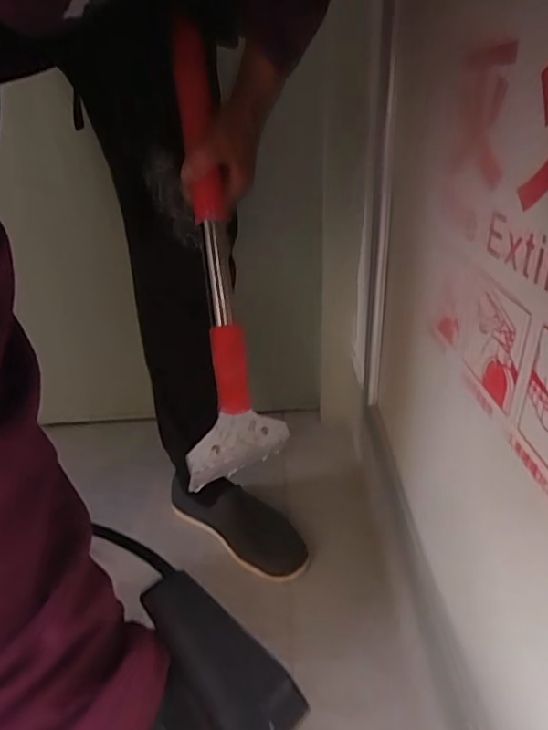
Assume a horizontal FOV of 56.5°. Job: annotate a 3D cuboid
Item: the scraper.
[{"bbox_3d":[-0.048,-0.102,0.433,0.074,0.386,0.042,-7,-6,-2],"label":"scraper"}]

